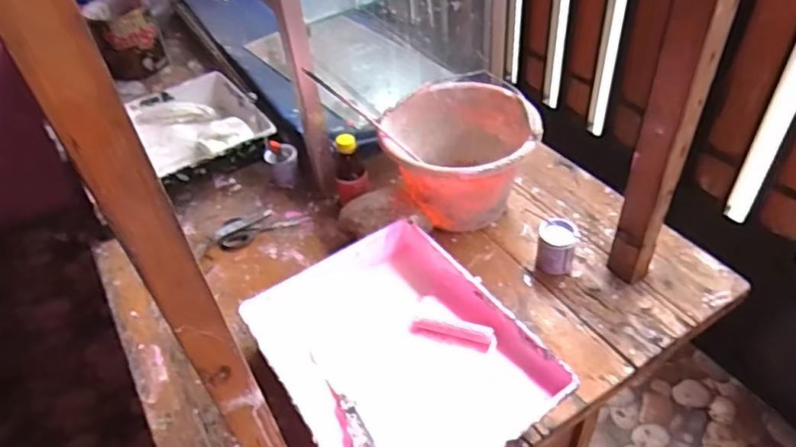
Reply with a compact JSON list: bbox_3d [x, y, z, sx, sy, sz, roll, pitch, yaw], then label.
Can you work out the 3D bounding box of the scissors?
[{"bbox_3d":[-0.240,-0.001,0.998,0.154,0.012,0.074,-23,47,-15],"label":"scissors"}]

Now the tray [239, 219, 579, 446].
[{"bbox_3d":[-0.005,0.161,0.736,0.279,0.063,0.378,-28,48,-19],"label":"tray"}]

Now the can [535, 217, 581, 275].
[{"bbox_3d":[0.238,0.035,0.865,0.055,0.068,0.062,9,47,17],"label":"can"}]

